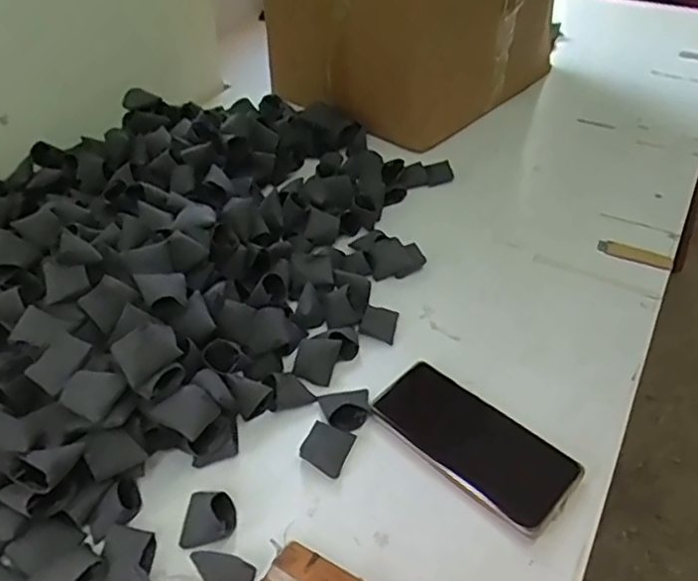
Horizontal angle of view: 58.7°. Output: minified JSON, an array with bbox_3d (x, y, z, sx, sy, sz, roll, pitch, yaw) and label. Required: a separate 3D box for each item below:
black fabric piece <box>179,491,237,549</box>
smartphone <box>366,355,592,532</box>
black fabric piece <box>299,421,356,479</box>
[{"bbox_3d":[-0.101,0.160,0.446,0.036,0.028,0.041,-3,42,-1],"label":"black fabric piece"},{"bbox_3d":[0.096,0.119,0.499,0.166,0.014,0.075,31,51,32],"label":"smartphone"},{"bbox_3d":[-0.017,0.123,0.490,0.035,0.009,0.040,34,48,-1],"label":"black fabric piece"}]

